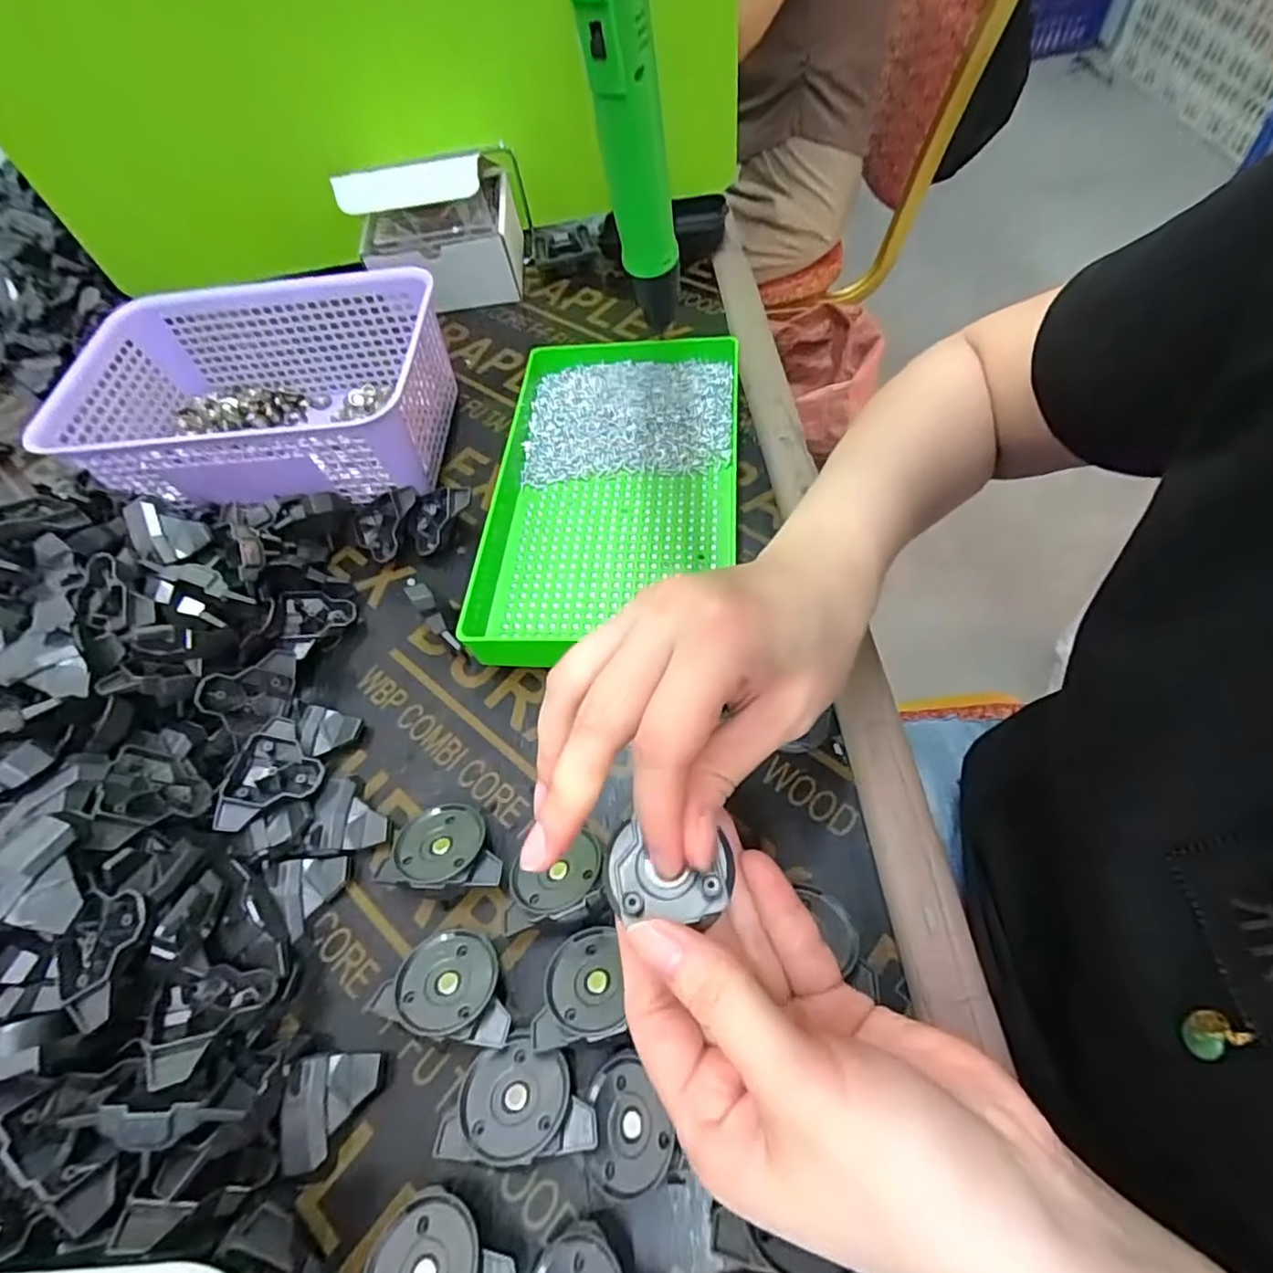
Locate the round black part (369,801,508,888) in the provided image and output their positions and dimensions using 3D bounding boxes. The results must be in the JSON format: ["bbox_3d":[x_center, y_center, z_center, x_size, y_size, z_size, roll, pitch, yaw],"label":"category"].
[{"bbox_3d":[-0.089,0.102,0.301,0.056,0.027,0.040,11,62,10],"label":"round black part"}]

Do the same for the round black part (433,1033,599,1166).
[{"bbox_3d":[-0.044,0.177,0.241,0.056,0.010,0.037,0,59,7],"label":"round black part"}]

